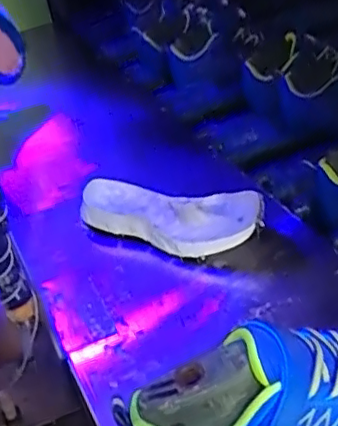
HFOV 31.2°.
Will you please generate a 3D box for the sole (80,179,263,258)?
[{"bbox_3d":[-0.005,0.002,0.547,0.177,0.041,0.074,4,39,23],"label":"sole"}]

